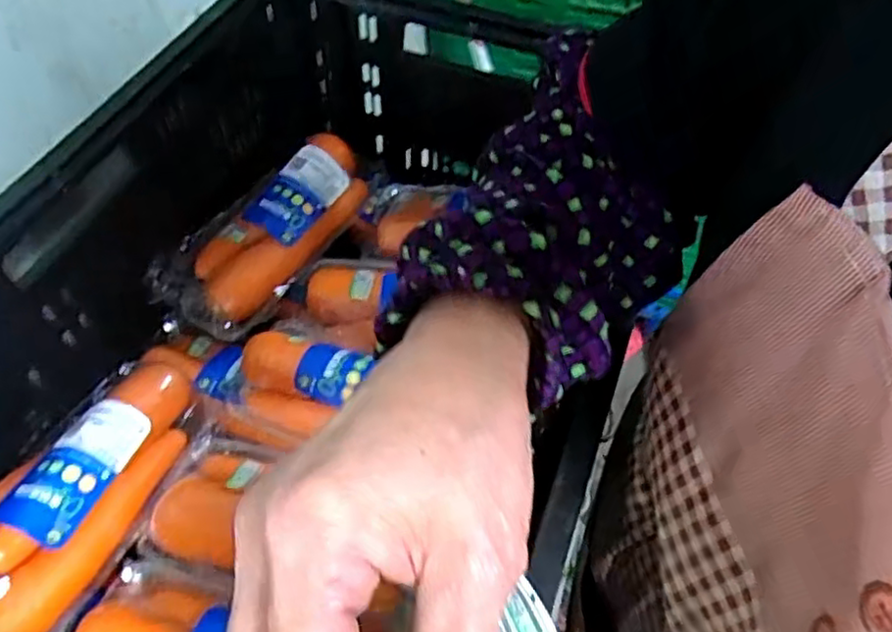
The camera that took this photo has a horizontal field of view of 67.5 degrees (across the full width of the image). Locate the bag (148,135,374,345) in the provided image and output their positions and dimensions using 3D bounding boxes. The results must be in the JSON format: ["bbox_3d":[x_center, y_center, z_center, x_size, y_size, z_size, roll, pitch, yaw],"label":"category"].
[{"bbox_3d":[-0.156,-0.084,0.591,0.093,0.037,0.210,29,61,23],"label":"bag"}]

